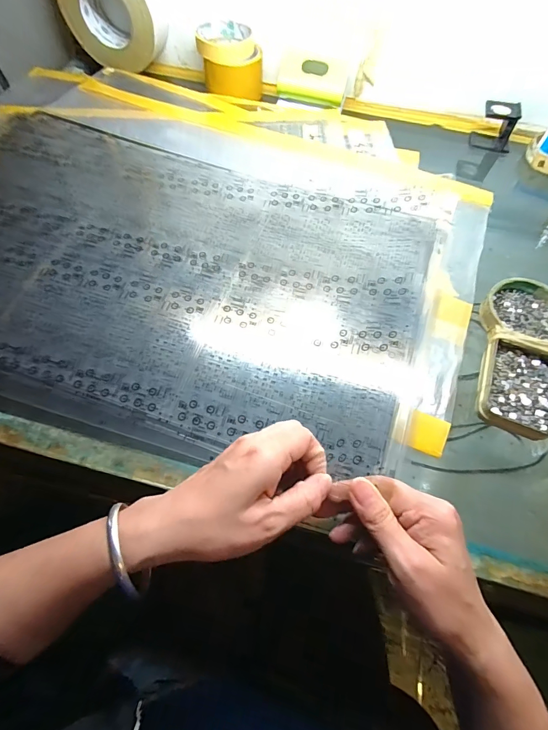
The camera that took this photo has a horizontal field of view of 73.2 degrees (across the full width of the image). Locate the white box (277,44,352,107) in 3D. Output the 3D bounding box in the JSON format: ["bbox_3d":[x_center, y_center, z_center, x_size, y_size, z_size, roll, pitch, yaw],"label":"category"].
[{"bbox_3d":[0.060,-0.428,0.545,0.100,0.057,0.070,14,60,5],"label":"white box"}]

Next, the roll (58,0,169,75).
[{"bbox_3d":[-0.237,-0.520,0.544,0.137,0.131,0.067,11,60,3],"label":"roll"}]

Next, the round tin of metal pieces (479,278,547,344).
[{"bbox_3d":[0.255,-0.052,0.372,0.079,0.017,0.081,0,59,-1],"label":"round tin of metal pieces"}]

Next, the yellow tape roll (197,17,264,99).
[{"bbox_3d":[-0.064,-0.459,0.552,0.093,0.059,0.081,0,60,-3],"label":"yellow tape roll"}]

